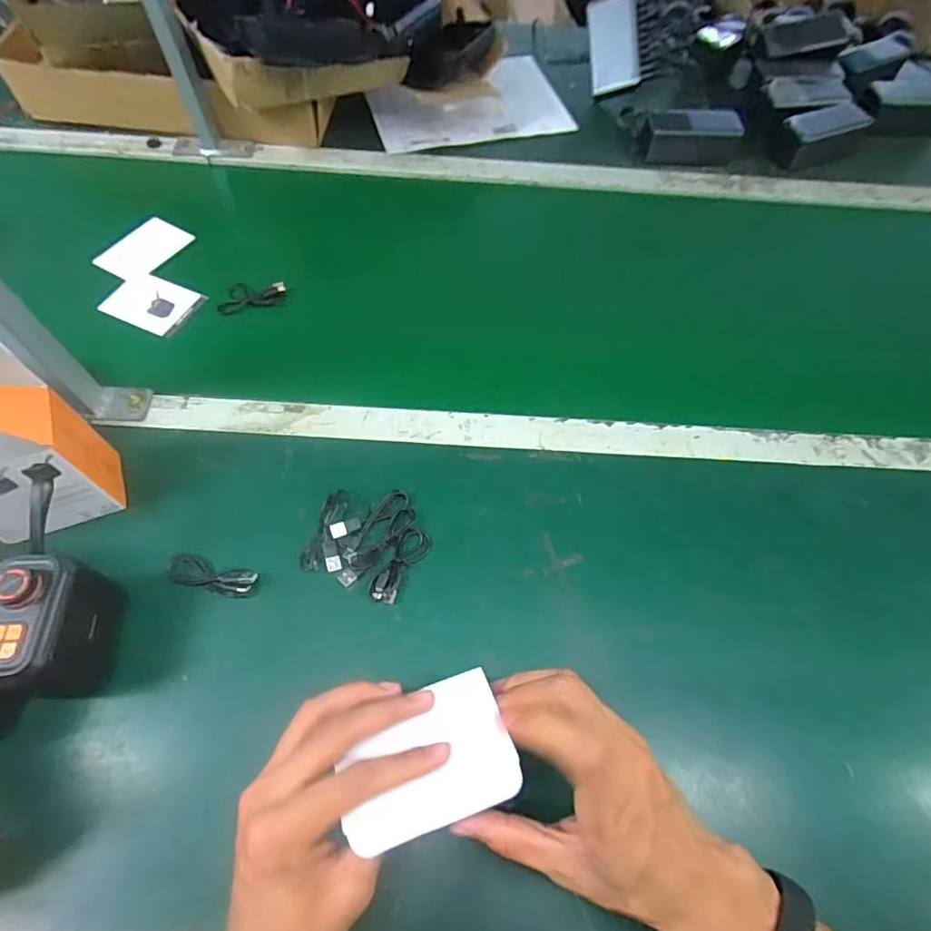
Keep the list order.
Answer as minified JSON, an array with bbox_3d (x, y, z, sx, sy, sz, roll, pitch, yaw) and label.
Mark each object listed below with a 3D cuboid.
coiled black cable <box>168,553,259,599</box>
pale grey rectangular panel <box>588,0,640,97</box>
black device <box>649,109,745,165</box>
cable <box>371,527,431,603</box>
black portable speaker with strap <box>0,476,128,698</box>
[{"bbox_3d":[-0.218,0.094,0.465,0.078,0.006,0.027,15,62,5],"label":"coiled black cable"},{"bbox_3d":[0.224,-0.643,0.822,0.072,0.134,0.012,-1,10,37],"label":"pale grey rectangular panel"},{"bbox_3d":[0.322,-0.463,0.761,0.129,0.057,0.034,-1,61,-3],"label":"black device"},{"bbox_3d":[-0.058,0.087,0.481,0.029,0.011,0.072,28,64,12],"label":"cable"},{"bbox_3d":[-0.300,0.097,0.411,0.055,0.103,0.139,2,61,-2],"label":"black portable speaker with strap"}]

